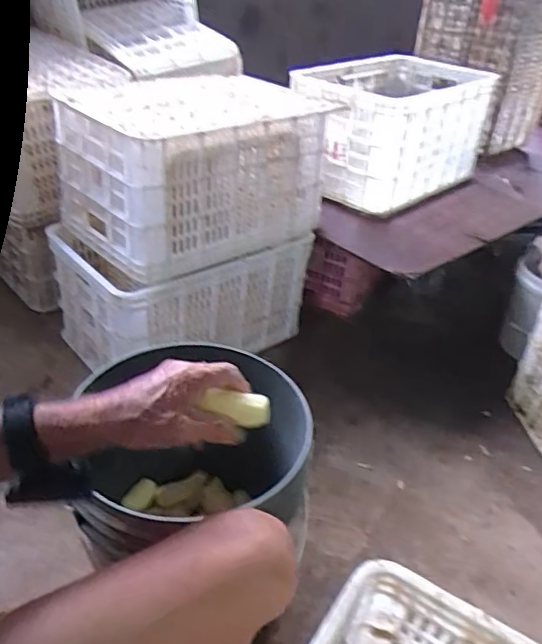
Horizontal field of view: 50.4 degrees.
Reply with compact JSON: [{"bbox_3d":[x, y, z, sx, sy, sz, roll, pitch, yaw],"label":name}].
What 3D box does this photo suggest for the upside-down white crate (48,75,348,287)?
[{"bbox_3d":[-0.158,-0.344,1.264,0.508,0.283,0.354,-23,44,-36],"label":"upside-down white crate"}]

